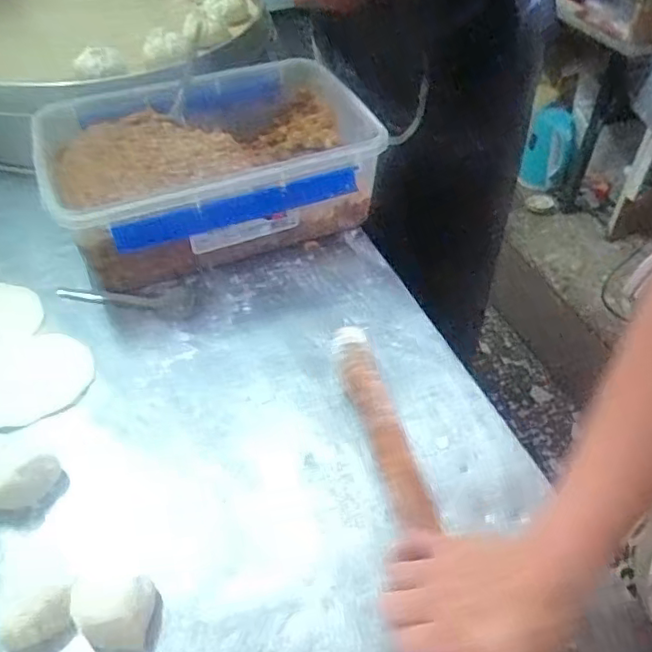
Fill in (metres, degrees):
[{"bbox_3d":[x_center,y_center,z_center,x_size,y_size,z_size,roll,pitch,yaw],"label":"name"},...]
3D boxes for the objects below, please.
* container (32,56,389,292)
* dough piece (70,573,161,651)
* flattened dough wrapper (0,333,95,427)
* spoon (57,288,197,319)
[{"bbox_3d":[-0.125,-0.189,0.728,0.370,0.127,0.253,-17,48,-16],"label":"container"},{"bbox_3d":[-0.144,0.195,0.416,0.053,0.035,0.047,-6,46,-6],"label":"dough piece"},{"bbox_3d":[-0.283,0.045,0.579,0.112,0.008,0.099,-26,51,-23],"label":"flattened dough wrapper"},{"bbox_3d":[-0.213,-0.033,0.658,0.145,0.012,0.039,6,46,6],"label":"spoon"}]

